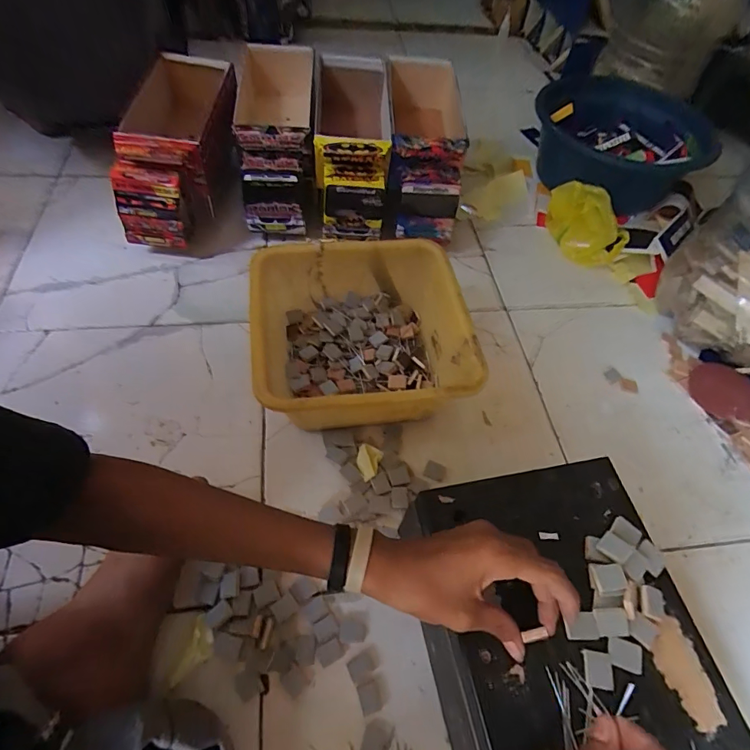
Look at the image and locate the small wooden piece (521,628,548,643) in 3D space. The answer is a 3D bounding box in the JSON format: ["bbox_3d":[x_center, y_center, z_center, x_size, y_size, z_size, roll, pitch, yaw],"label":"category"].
[{"bbox_3d":[0.123,0.200,0.345,0.018,0.004,0.008,-9,61,-2],"label":"small wooden piece"}]

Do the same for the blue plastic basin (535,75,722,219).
[{"bbox_3d":[0.484,-0.464,0.921,0.280,0.137,0.283,-5,57,-9],"label":"blue plastic basin"}]

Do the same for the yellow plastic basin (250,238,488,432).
[{"bbox_3d":[-0.016,-0.045,0.614,0.272,0.124,0.262,-7,57,-9],"label":"yellow plastic basin"}]

